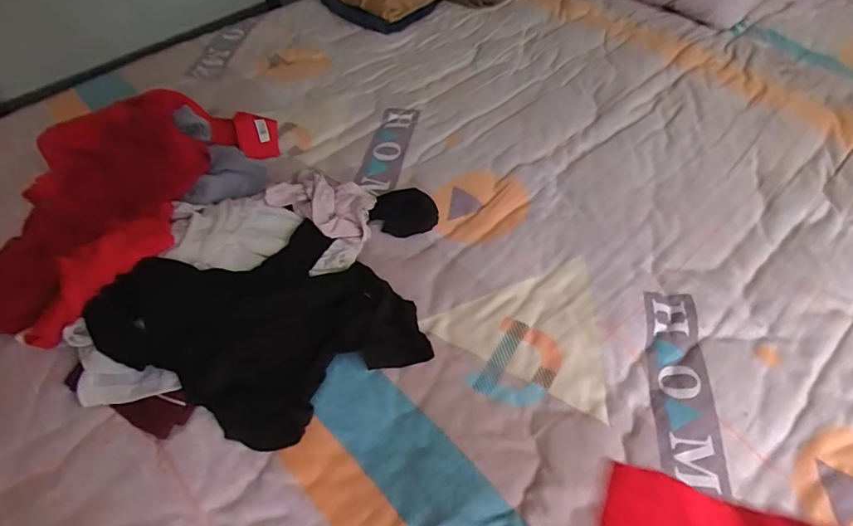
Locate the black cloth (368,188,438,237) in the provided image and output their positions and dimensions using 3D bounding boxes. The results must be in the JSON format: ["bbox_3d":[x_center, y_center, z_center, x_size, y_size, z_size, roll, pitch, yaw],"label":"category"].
[{"bbox_3d":[-0.036,-0.077,0.755,0.100,0.033,0.075,-5,54,-2],"label":"black cloth"}]

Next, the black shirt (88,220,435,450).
[{"bbox_3d":[-0.216,0.082,0.628,0.353,0.059,0.292,-29,58,-18],"label":"black shirt"}]

